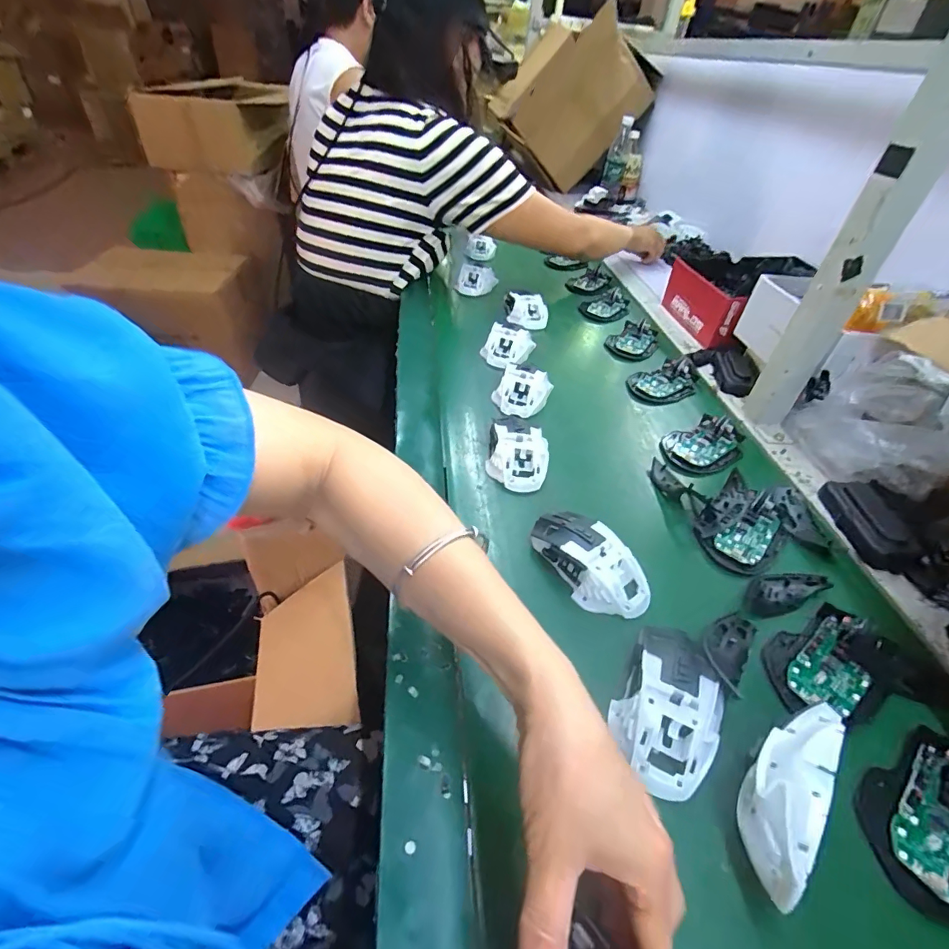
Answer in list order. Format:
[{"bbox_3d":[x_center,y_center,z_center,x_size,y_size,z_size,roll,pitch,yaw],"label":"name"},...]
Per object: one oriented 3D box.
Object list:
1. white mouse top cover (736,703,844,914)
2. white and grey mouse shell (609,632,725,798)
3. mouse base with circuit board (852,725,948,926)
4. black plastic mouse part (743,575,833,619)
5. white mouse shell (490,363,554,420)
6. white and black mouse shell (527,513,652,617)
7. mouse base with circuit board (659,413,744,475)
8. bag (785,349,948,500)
[{"bbox_3d":[0.177,0.184,0.276,0.030,0.061,0.101,30,49,20],"label":"white mouse top cover"},{"bbox_3d":[0.136,0.155,0.326,0.063,0.032,0.107,29,49,20],"label":"white and grey mouse shell"},{"bbox_3d":[0.289,0.213,0.291,0.107,0.019,0.070,-25,54,-28],"label":"mouse base with circuit board"},{"bbox_3d":[0.275,0.103,0.420,0.094,0.008,0.035,-11,48,-18],"label":"black plastic mouse part"},{"bbox_3d":[0.060,-0.108,0.607,0.067,0.036,0.068,20,46,11],"label":"white mouse shell"},{"bbox_3d":[0.101,0.075,0.414,0.058,0.039,0.111,-29,56,-31],"label":"white and black mouse shell"},{"bbox_3d":[0.279,-0.039,0.570,0.112,0.023,0.073,-16,50,-22],"label":"mouse base with circuit board"},{"bbox_3d":[0.457,-0.065,0.522,0.073,0.142,0.167,1,46,-8],"label":"bag"}]

